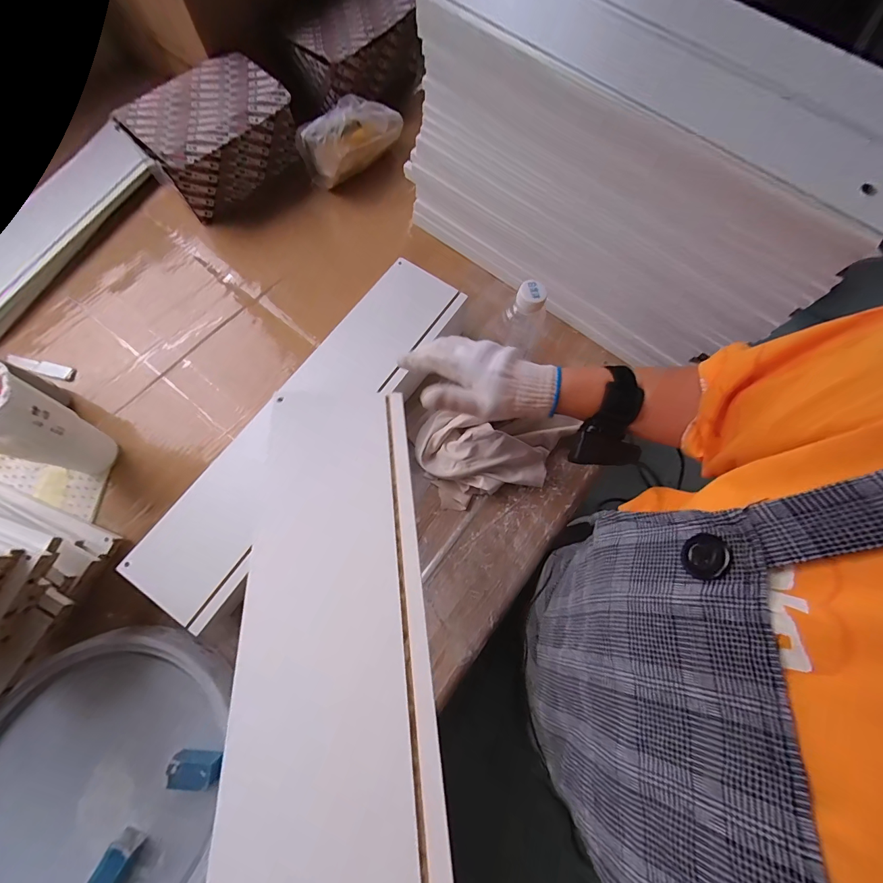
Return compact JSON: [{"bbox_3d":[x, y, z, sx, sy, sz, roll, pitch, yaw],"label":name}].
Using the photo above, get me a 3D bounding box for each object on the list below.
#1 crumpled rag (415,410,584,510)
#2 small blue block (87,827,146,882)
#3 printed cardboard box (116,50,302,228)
[{"bbox_3d":[0.065,0.018,0.521,0.199,0.065,0.141,1,71,-2],"label":"crumpled rag"},{"bbox_3d":[-0.321,0.419,0.364,0.024,0.022,0.057,20,57,5],"label":"small blue block"},{"bbox_3d":[-0.387,-0.527,0.657,0.154,0.118,0.242,42,75,11],"label":"printed cardboard box"}]

